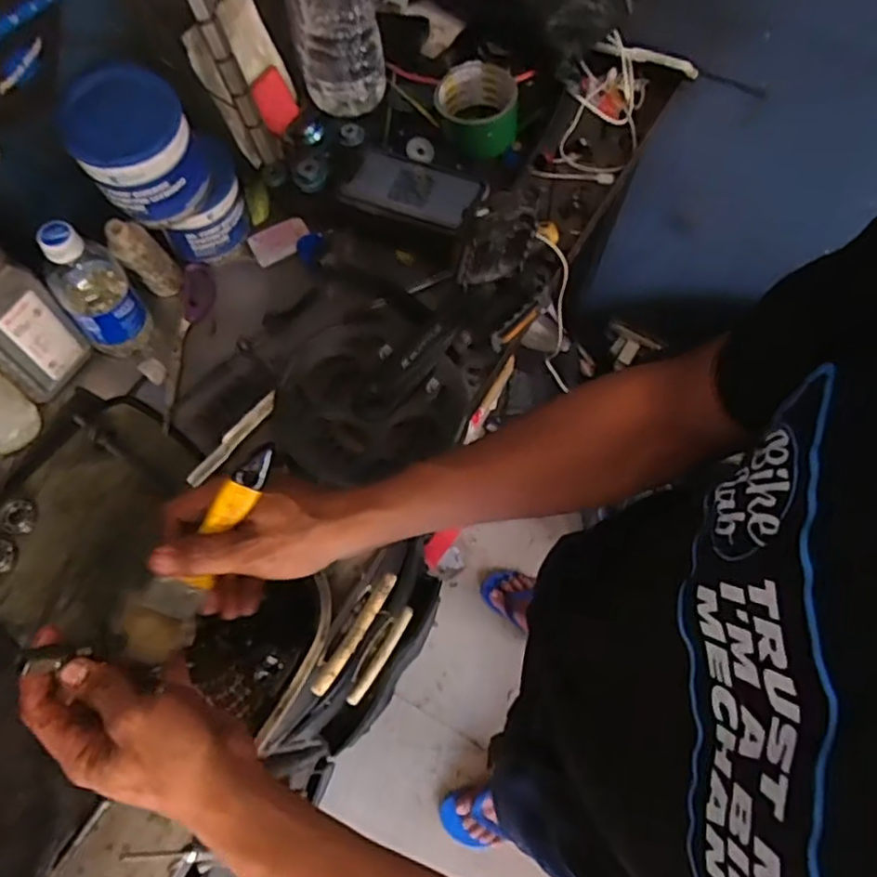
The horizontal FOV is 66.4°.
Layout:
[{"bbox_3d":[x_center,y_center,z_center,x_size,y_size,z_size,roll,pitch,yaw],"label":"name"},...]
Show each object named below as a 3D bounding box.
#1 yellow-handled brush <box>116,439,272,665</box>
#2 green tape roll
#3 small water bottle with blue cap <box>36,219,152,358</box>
[{"bbox_3d":[-0.155,0.073,0.433,0.039,0.033,0.173,37,108,12],"label":"yellow-handled brush"},{"bbox_3d":[0.041,-0.347,0.713,0.085,0.052,0.080,0,68,0],"label":"green tape roll"},{"bbox_3d":[-0.322,-0.138,0.629,0.063,0.168,0.059,1,68,-2],"label":"small water bottle with blue cap"}]

